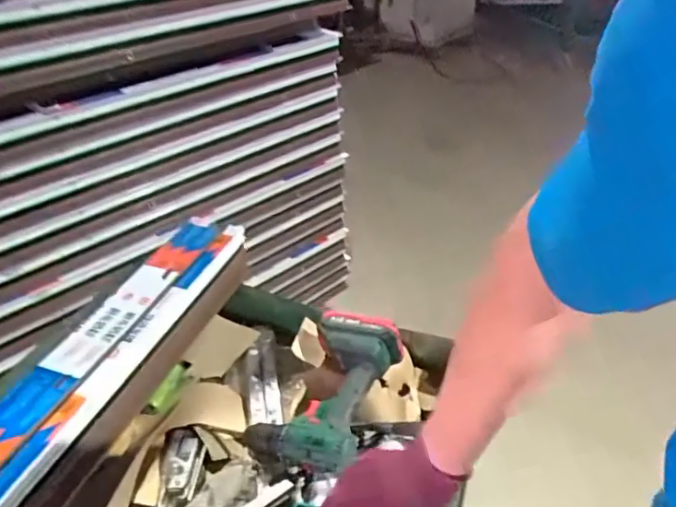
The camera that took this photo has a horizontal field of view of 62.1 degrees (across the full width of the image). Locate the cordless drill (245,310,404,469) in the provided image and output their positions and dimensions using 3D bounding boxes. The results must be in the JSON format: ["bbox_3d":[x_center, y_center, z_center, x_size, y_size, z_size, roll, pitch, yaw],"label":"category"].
[{"bbox_3d":[-0.014,0.178,0.764,0.145,0.081,0.206,17,39,22],"label":"cordless drill"}]

